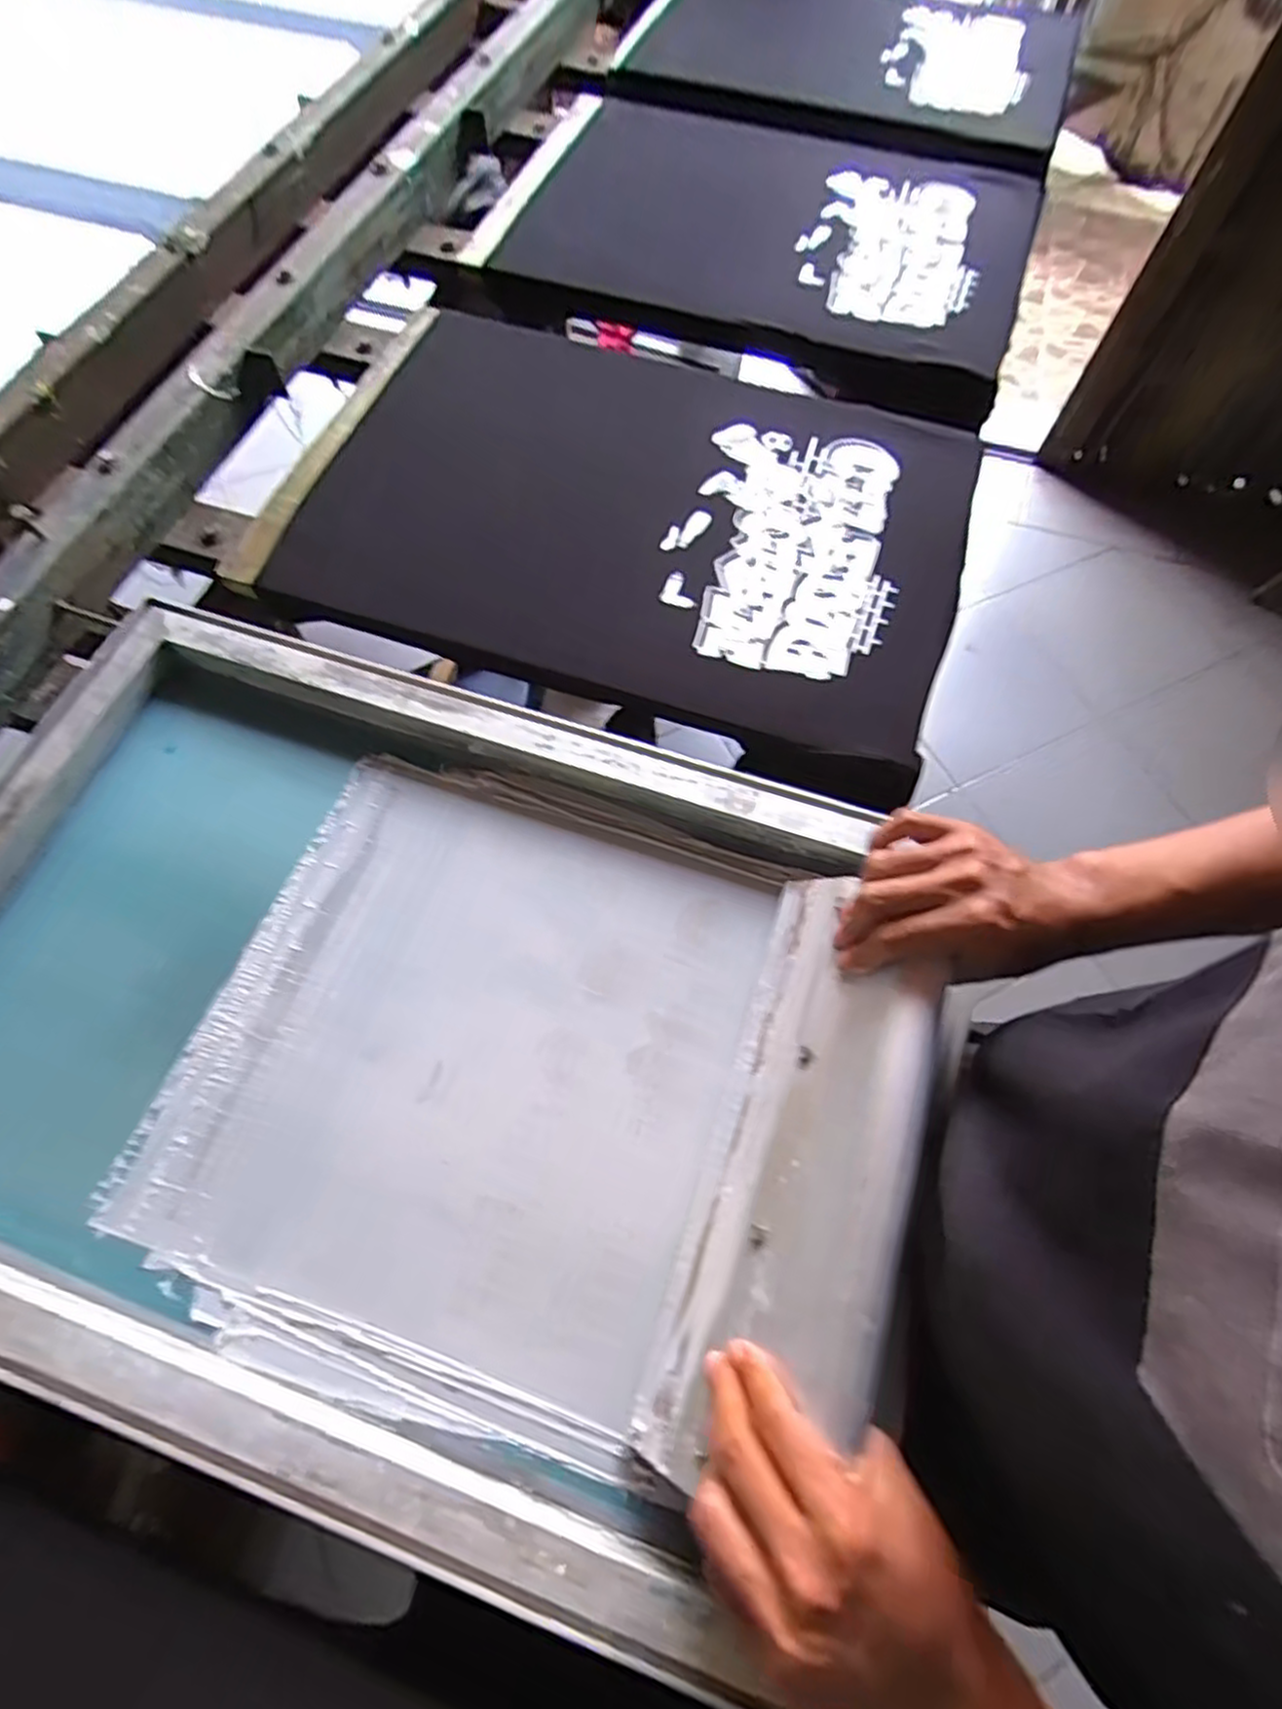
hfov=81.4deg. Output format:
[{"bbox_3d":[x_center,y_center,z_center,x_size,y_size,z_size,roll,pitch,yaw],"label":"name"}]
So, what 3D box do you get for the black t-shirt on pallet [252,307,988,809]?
[{"bbox_3d":[-0.005,-0.317,0.678,0.594,0.041,0.424,19,65,7],"label":"black t-shirt on pallet"}]

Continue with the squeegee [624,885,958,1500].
[{"bbox_3d":[0.094,0.158,0.407,0.030,0.129,0.313,36,61,-31],"label":"squeegee"}]

